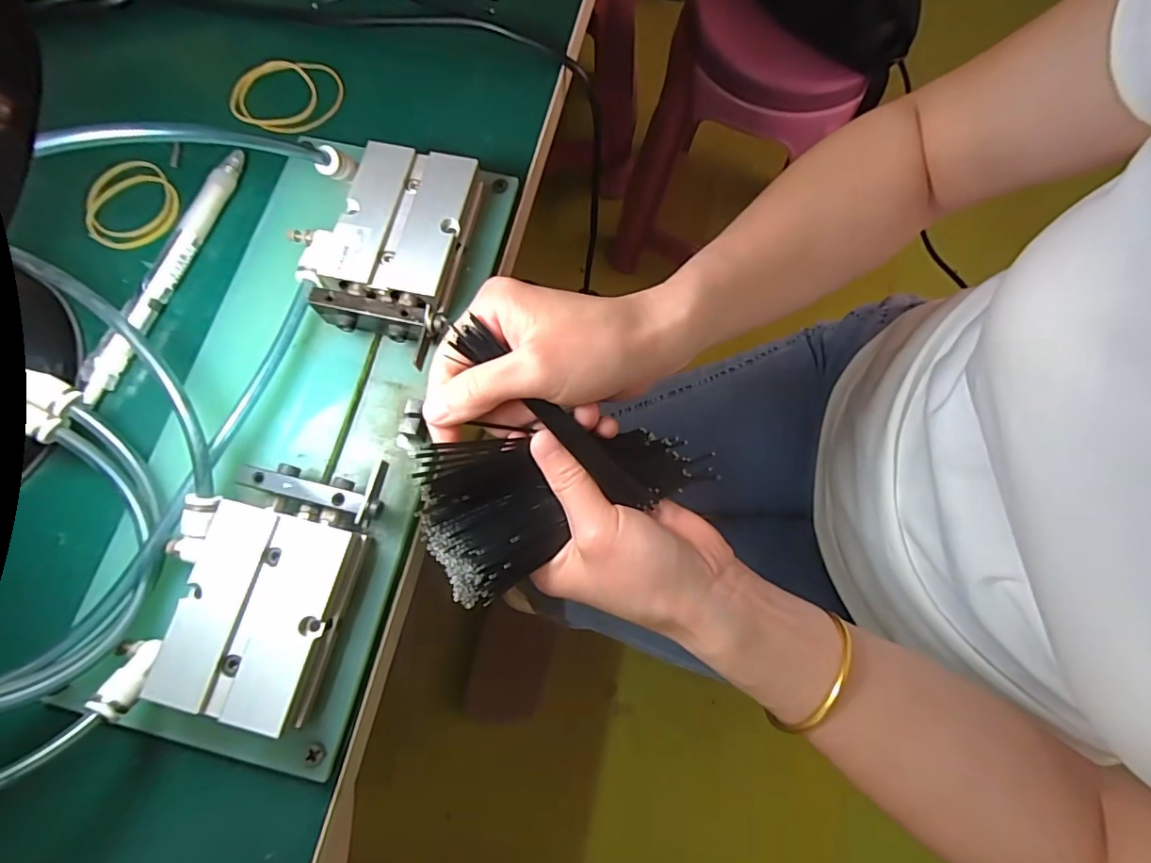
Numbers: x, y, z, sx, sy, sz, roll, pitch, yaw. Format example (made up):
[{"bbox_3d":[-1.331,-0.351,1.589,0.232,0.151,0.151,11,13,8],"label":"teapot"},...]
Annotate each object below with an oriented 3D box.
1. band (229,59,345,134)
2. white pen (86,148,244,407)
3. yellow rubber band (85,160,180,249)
[{"bbox_3d":[-0.161,-0.188,0.297,0.062,0.004,0.047,2,75,-1],"label":"band"},{"bbox_3d":[-0.199,-0.080,0.261,0.011,0.008,0.141,20,75,4],"label":"white pen"},{"bbox_3d":[-0.232,-0.120,0.279,0.045,0.005,0.050,-11,75,-5],"label":"yellow rubber band"}]

